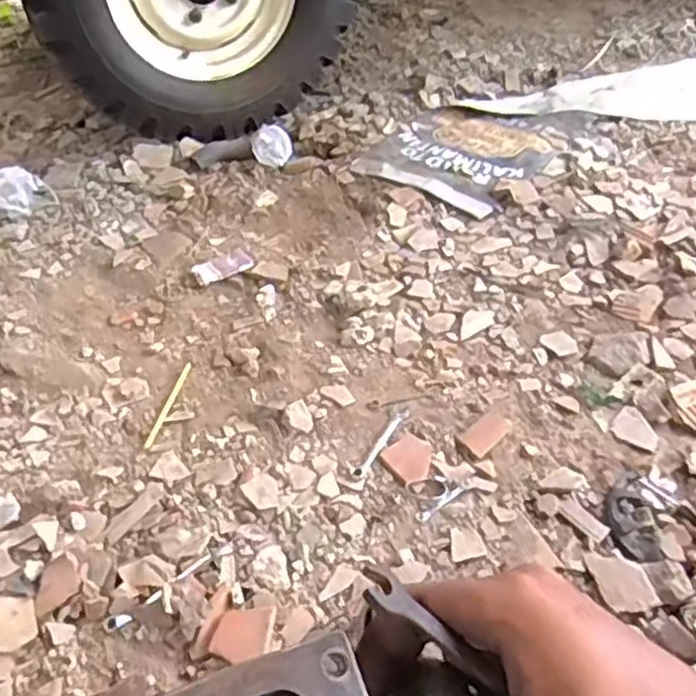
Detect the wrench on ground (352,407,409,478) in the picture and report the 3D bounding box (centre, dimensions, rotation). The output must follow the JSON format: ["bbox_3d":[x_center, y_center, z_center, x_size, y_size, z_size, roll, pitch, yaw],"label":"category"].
[{"bbox_3d":[0.054,0.147,1.172,0.022,0.004,0.163,22,50,25],"label":"wrench on ground"}]

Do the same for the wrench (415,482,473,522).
[{"bbox_3d":[0.145,0.226,1.105,0.100,0.004,0.018,-27,49,-22],"label":"wrench"}]

